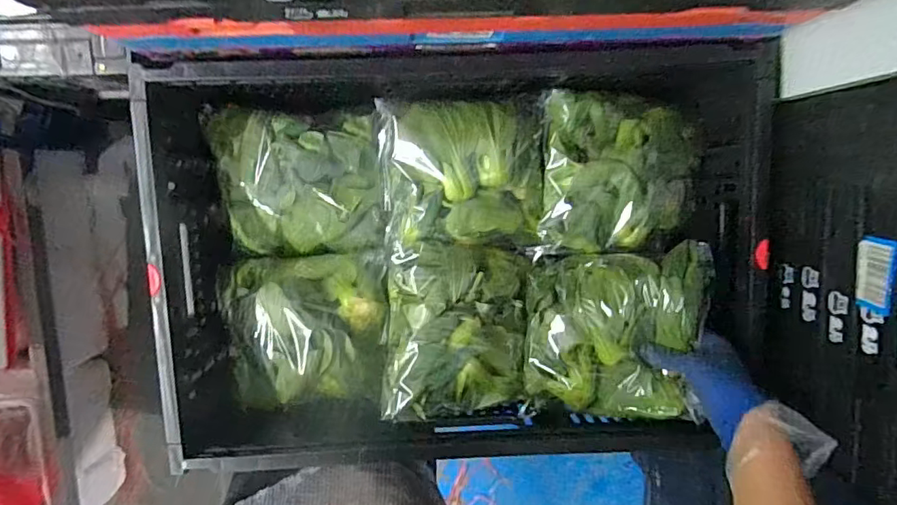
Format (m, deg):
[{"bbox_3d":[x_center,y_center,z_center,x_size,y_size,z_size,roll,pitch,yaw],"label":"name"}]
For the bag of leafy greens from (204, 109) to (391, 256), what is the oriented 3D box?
[{"bbox_3d":[-0.166,-0.075,0.589,0.187,0.057,0.161,-1,98,-1],"label":"bag of leafy greens"}]

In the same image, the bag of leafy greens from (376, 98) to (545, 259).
[{"bbox_3d":[0.016,-0.081,0.583,0.179,0.060,0.161,-3,98,0],"label":"bag of leafy greens"}]

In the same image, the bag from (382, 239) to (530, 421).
[{"bbox_3d":[0.009,0.088,0.589,0.153,0.062,0.187,6,97,-2],"label":"bag"}]

